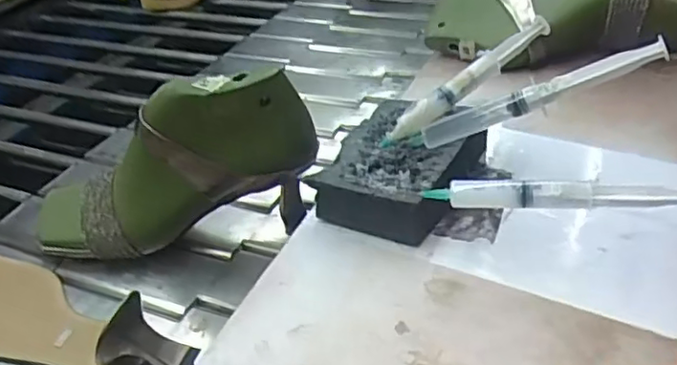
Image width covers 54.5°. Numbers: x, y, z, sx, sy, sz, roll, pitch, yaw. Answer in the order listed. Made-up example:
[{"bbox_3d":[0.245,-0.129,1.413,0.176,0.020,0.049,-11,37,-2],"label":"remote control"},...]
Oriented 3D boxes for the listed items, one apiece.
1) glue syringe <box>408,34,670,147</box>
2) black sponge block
[{"bbox_3d":[0.125,-0.056,0.426,0.164,0.017,0.013,-20,29,21],"label":"glue syringe"},{"bbox_3d":[0.047,-0.010,0.461,0.089,0.037,0.123,16,39,27],"label":"black sponge block"}]

